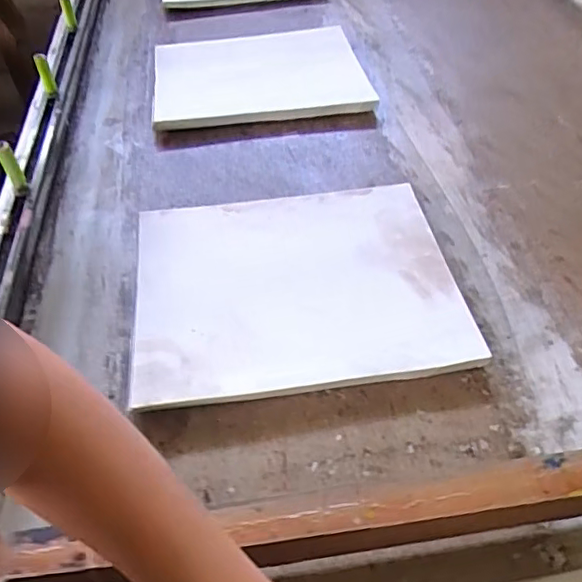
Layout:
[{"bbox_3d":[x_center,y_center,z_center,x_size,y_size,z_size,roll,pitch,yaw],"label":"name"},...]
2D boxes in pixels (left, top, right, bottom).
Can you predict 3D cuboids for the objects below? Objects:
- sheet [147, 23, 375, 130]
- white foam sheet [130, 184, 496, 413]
[{"bbox_3d":[-0.046,-0.288,0.752,0.267,0.021,0.231,-8,48,-5],"label":"sheet"},{"bbox_3d":[0.001,-0.008,0.491,0.266,0.019,0.220,-7,47,-5],"label":"white foam sheet"}]

